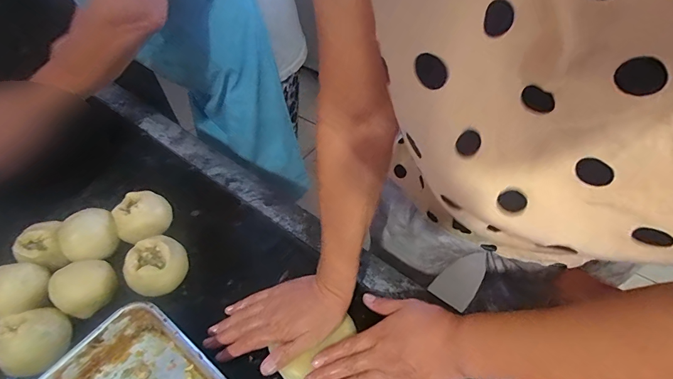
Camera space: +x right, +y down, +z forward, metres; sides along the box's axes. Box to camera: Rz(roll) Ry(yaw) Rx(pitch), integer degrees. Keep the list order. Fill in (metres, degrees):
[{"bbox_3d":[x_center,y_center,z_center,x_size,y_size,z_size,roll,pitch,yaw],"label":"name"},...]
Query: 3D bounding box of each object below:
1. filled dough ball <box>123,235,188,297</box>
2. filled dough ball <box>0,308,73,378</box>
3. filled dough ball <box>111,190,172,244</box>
[{"bbox_3d":[-0.239,0.104,0.507,0.071,0.054,0.077,33,59,29],"label":"filled dough ball"},{"bbox_3d":[-0.361,0.176,0.447,0.066,0.047,0.074,-6,49,0],"label":"filled dough ball"},{"bbox_3d":[-0.288,0.040,0.562,0.079,0.055,0.069,-38,56,-24],"label":"filled dough ball"}]

